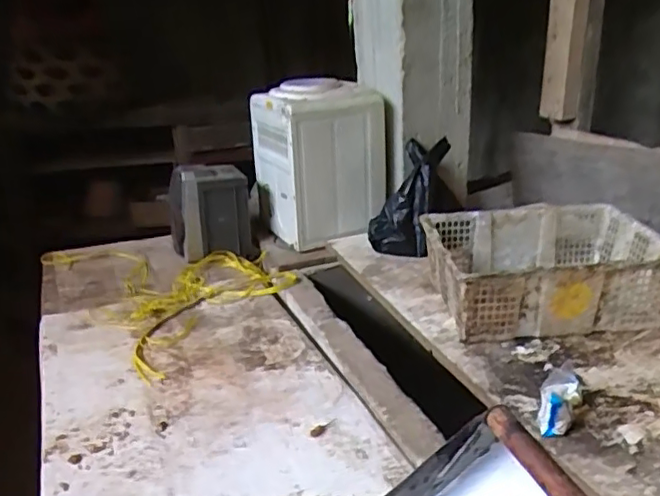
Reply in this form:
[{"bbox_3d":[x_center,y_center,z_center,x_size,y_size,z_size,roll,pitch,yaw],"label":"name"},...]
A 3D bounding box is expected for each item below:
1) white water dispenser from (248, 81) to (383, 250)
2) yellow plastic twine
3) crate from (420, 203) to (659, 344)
[{"bbox_3d":[-0.031,-0.253,1.786,0.325,0.430,0.299,-10,23,-19],"label":"white water dispenser"},{"bbox_3d":[-0.413,0.092,1.638,0.502,0.064,0.803,-18,27,-34],"label":"yellow plastic twine"},{"bbox_3d":[0.472,0.055,1.356,0.475,0.184,0.342,-4,22,-3],"label":"crate"}]

